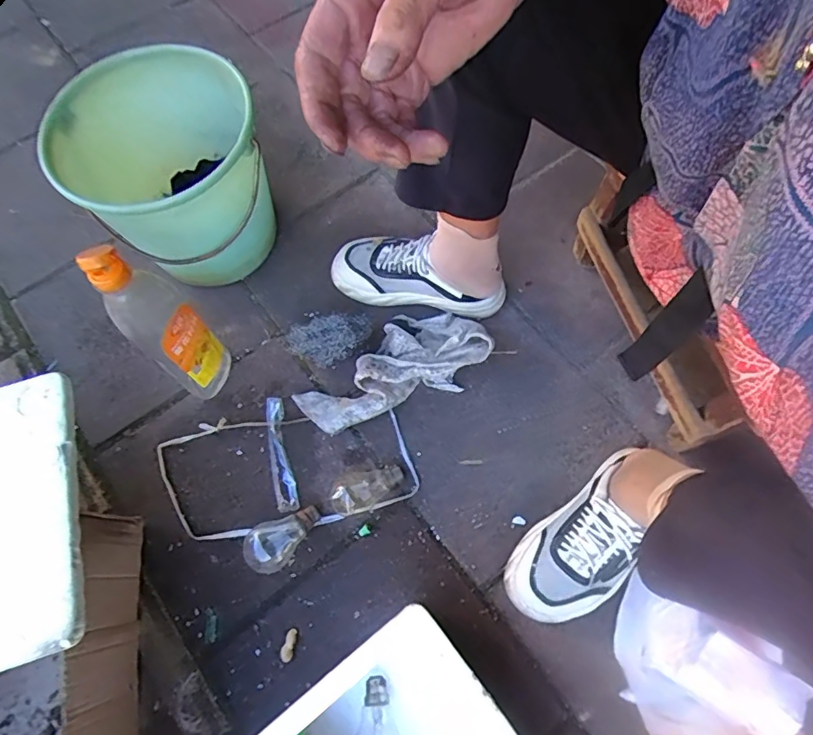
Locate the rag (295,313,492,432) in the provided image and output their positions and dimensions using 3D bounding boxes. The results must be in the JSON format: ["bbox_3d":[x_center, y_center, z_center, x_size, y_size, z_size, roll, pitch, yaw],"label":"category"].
[{"bbox_3d":[-0.022,-0.007,0.697,0.267,0.055,0.124,-20,70,-7],"label":"rag"}]

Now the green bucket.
[{"bbox_3d":[-0.318,-0.259,0.698,0.222,0.237,0.268,-41,74,-14],"label":"green bucket"}]

